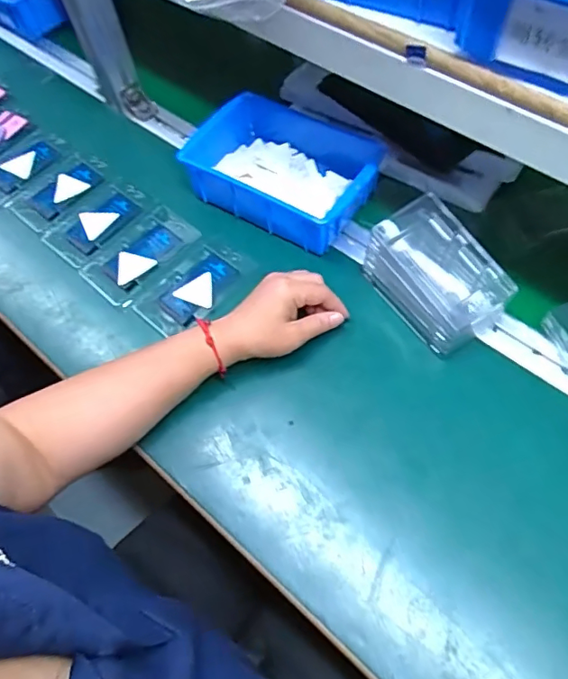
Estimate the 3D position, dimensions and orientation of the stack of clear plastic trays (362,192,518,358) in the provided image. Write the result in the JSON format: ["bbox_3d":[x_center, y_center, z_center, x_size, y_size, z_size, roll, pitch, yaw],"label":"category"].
[{"bbox_3d":[0.148,-0.062,0.521,0.081,0.072,0.135,-32,64,-13],"label":"stack of clear plastic trays"}]

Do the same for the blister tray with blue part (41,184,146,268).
[{"bbox_3d":[-0.222,-0.139,0.638,0.122,0.021,0.075,-38,65,-16],"label":"blister tray with blue part"}]

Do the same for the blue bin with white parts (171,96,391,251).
[{"bbox_3d":[0.006,-0.199,0.613,0.203,0.066,0.149,31,68,19],"label":"blue bin with white parts"}]

